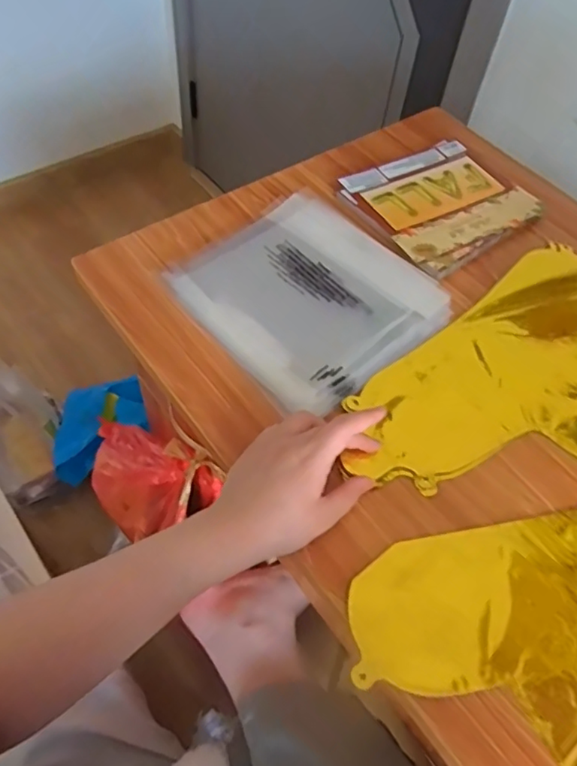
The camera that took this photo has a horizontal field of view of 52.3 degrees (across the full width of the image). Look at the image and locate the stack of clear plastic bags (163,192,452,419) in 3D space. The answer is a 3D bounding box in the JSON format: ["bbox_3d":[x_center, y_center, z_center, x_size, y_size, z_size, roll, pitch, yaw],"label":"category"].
[{"bbox_3d":[0.022,-0.093,0.598,0.210,0.013,0.226,-36,66,-23],"label":"stack of clear plastic bags"}]

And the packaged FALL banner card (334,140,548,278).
[{"bbox_3d":[0.179,-0.214,0.690,0.194,0.009,0.170,-29,63,-20],"label":"packaged FALL banner card"}]

